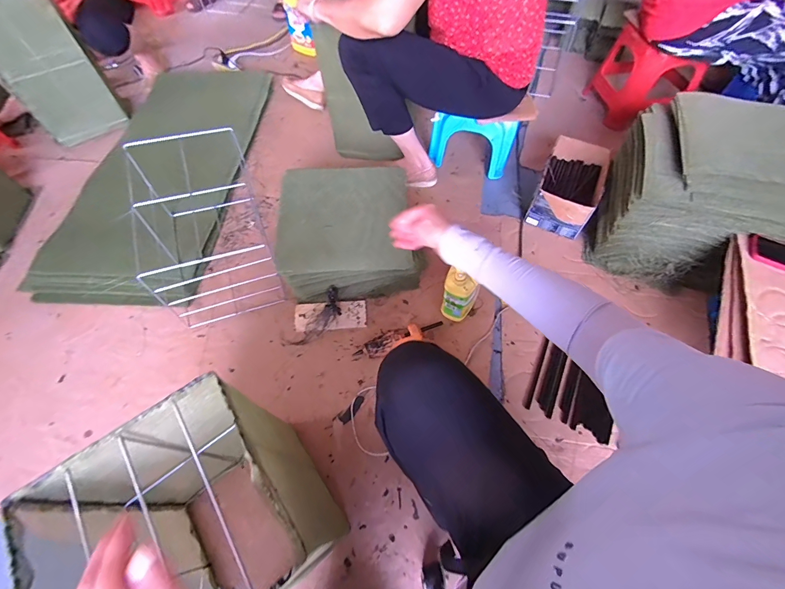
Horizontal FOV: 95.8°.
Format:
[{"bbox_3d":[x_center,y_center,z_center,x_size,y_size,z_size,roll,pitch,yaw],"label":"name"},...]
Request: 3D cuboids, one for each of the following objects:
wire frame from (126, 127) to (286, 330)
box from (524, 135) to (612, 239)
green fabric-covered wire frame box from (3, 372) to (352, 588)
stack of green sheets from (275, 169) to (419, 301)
[{"bbox_3d":[-0.521,-0.187,0.970,0.292,0.299,0.452,-22,62,-11],"label":"wire frame"},{"bbox_3d":[0.560,-0.338,1.132,0.180,0.140,0.278,22,63,13],"label":"box"},{"bbox_3d":[-0.286,0.367,0.590,0.293,0.421,0.302,-38,66,-19],"label":"green fabric-covered wire frame box"},{"bbox_3d":[-0.107,-0.162,0.987,0.365,0.222,0.295,-1,60,1],"label":"stack of green sheets"}]

